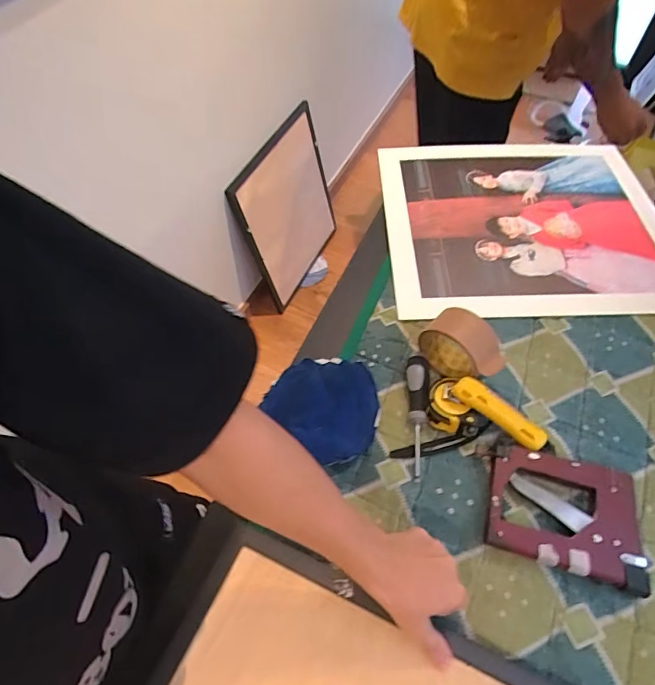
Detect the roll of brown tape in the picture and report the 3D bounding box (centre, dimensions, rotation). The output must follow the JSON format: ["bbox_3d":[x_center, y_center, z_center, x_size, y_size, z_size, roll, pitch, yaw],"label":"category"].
[{"bbox_3d":[0.178,0.009,0.601,0.102,0.080,0.054,36,65,22],"label":"roll of brown tape"}]

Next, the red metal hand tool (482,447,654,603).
[{"bbox_3d":[0.262,0.191,0.512,0.159,0.022,0.124,12,59,9],"label":"red metal hand tool"}]

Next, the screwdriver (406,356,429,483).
[{"bbox_3d":[0.114,0.092,0.579,0.027,0.026,0.159,3,58,4],"label":"screwdriver"}]

